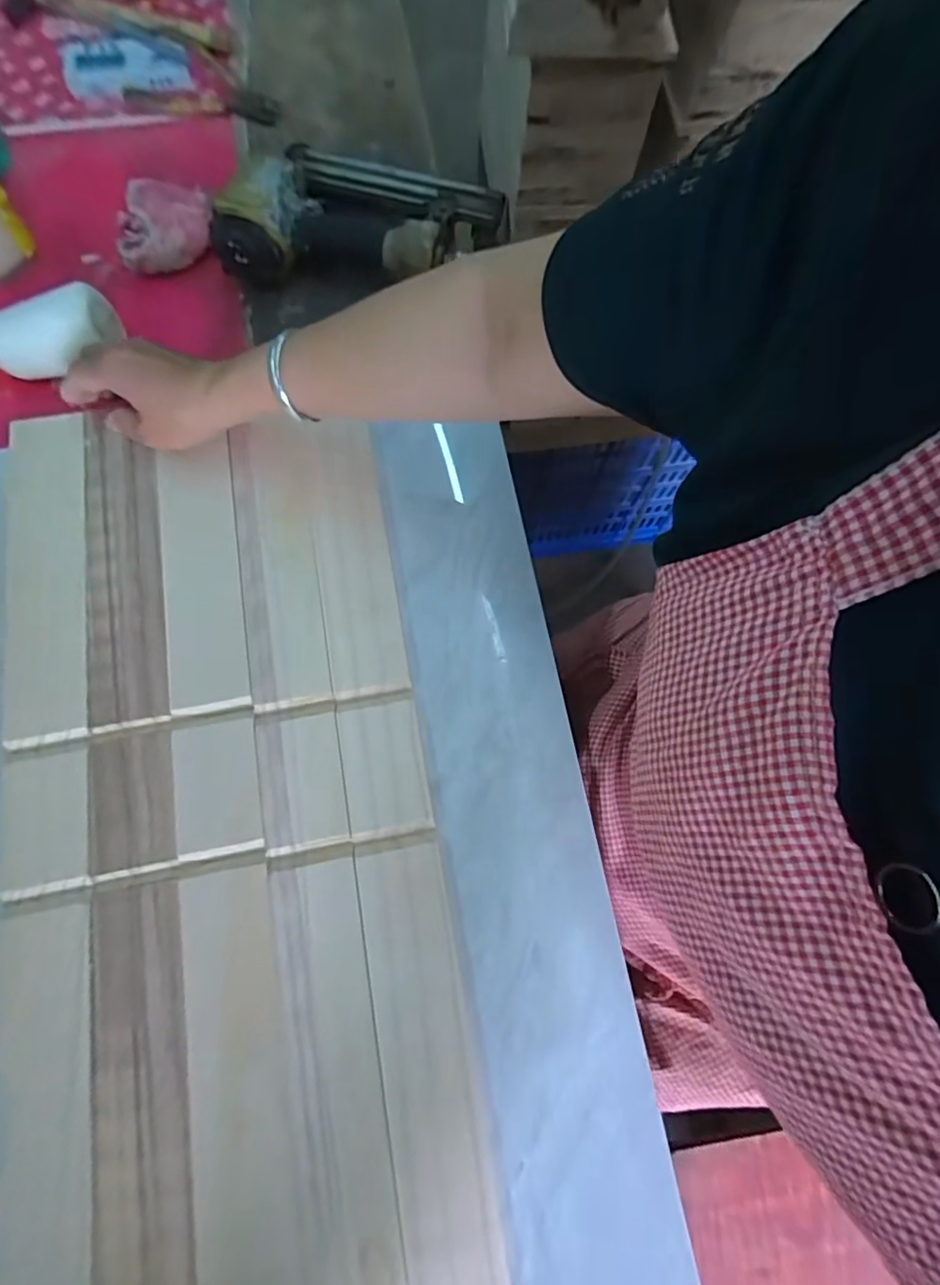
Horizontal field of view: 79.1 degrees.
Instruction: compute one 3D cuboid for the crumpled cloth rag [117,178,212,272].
[{"bbox_3d":[-0.284,-0.388,0.534,0.092,0.040,0.079,-3,74,-3],"label":"crumpled cloth rag"}]

